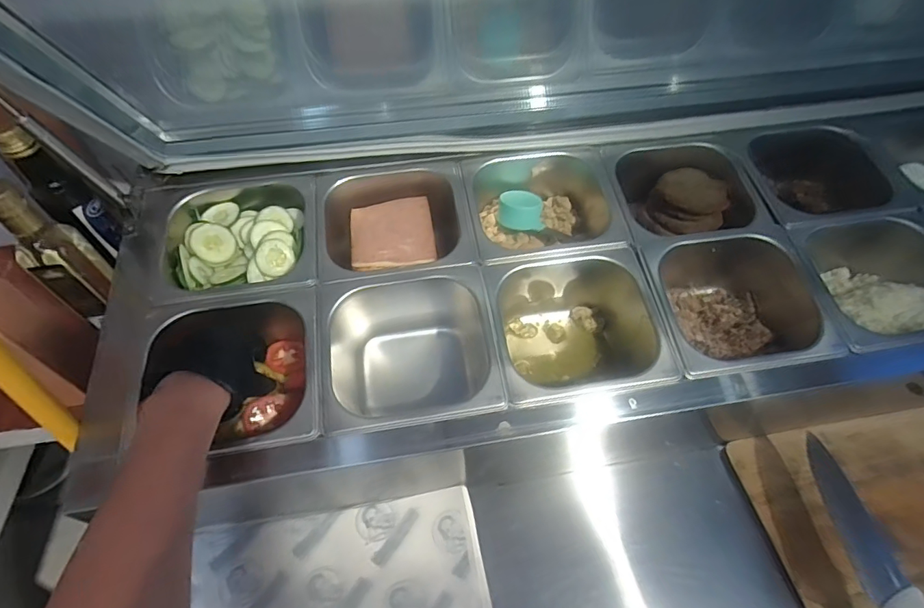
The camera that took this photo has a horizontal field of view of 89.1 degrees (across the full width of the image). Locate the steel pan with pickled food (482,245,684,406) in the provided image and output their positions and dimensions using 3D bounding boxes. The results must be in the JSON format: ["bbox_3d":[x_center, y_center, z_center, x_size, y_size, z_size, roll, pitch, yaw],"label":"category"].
[{"bbox_3d":[0.119,0.037,0.525,0.175,0.105,0.163,-8,54,-6],"label":"steel pan with pickled food"}]

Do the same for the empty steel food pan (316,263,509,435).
[{"bbox_3d":[-0.055,0.060,0.509,0.177,0.110,0.165,-7,54,-5],"label":"empty steel food pan"}]

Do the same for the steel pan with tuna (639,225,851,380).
[{"bbox_3d":[0.292,0.000,0.538,0.175,0.094,0.187,-9,54,-6],"label":"steel pan with tuna"}]

